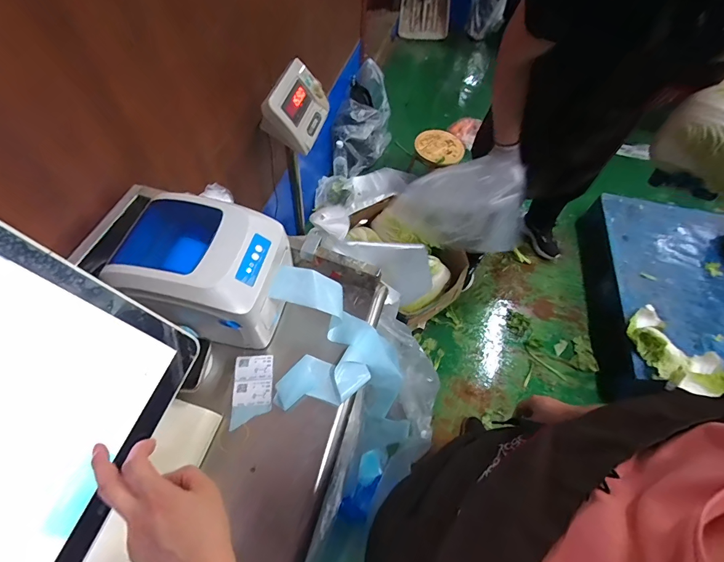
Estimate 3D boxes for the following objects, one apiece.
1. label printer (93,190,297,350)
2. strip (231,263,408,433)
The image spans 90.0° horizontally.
[{"bbox_3d":[-0.239,-0.017,0.568,0.213,0.154,0.167,9,60,2],"label":"label printer"},{"bbox_3d":[-0.069,0.120,0.620,0.275,0.219,0.198,-3,60,-5],"label":"strip"}]

